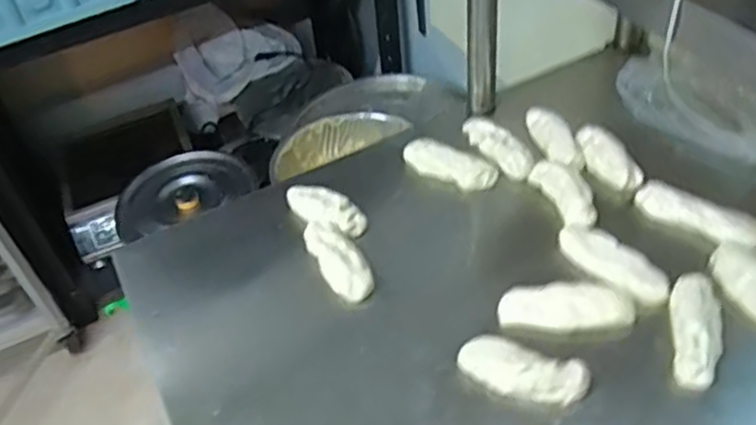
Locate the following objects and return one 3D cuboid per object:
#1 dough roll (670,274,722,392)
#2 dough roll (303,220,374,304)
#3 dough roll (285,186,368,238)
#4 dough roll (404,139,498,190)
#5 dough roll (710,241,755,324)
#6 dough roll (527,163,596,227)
[{"bbox_3d":[0.303,0.112,0.671,0.041,0.029,0.117,7,47,14],"label":"dough roll"},{"bbox_3d":[-0.044,0.049,0.760,0.046,0.029,0.109,-23,47,-15],"label":"dough roll"},{"bbox_3d":[-0.063,-0.004,0.817,0.100,0.030,0.040,26,54,29],"label":"dough roll"},{"bbox_3d":[0.089,-0.059,0.858,0.118,0.027,0.049,23,52,26],"label":"dough roll"},{"bbox_3d":[0.366,0.071,0.691,0.044,0.033,0.091,-8,45,-1],"label":"dough roll"},{"bbox_3d":[0.213,-0.027,0.802,0.042,0.028,0.112,-17,46,-9],"label":"dough roll"}]

